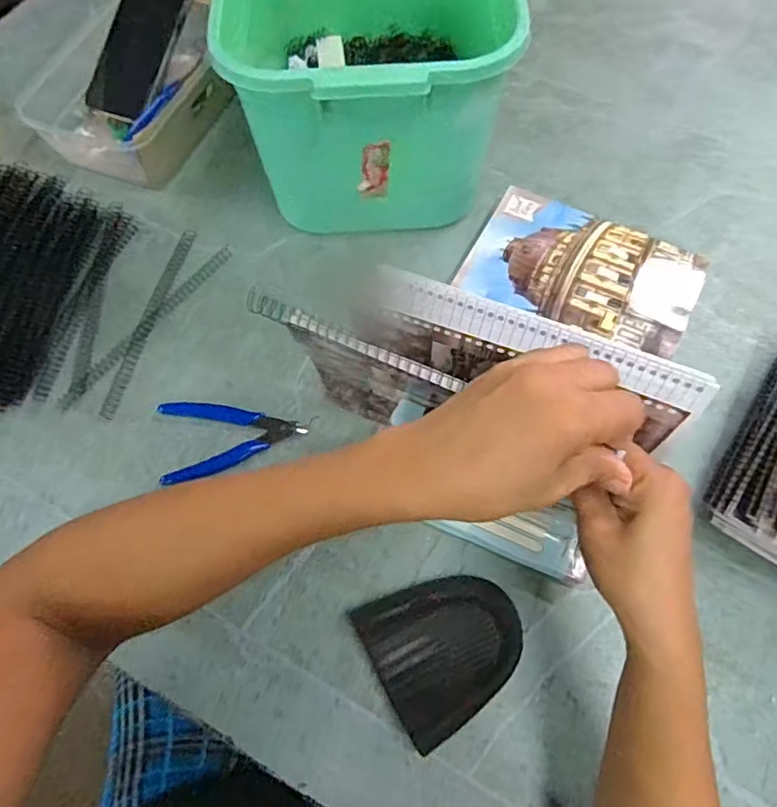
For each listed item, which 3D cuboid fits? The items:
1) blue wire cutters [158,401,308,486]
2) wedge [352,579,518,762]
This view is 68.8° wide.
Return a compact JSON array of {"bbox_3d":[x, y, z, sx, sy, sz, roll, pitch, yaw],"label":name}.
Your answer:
[{"bbox_3d":[-0.132,0.024,0.483,0.120,0.008,0.072,-11,66,-2],"label":"blue wire cutters"},{"bbox_3d":[0.042,0.173,0.406,0.102,0.024,0.098,-27,68,-9],"label":"wedge"}]

